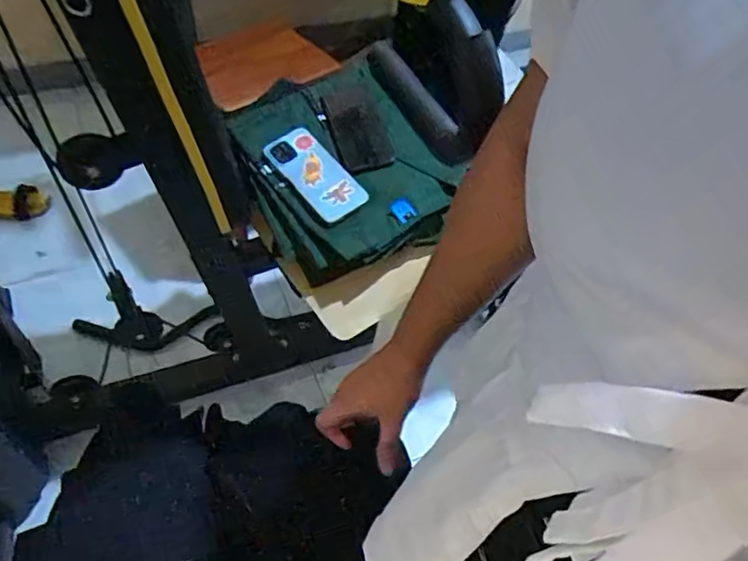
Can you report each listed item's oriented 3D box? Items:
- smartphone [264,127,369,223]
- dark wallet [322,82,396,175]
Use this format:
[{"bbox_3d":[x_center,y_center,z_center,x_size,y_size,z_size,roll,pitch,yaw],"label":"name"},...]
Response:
[{"bbox_3d":[-0.088,-0.160,0.887,0.076,0.015,0.161,-38,74,-9],"label":"smartphone"},{"bbox_3d":[-0.026,-0.246,0.980,0.082,0.133,0.013,-23,20,-1],"label":"dark wallet"}]

